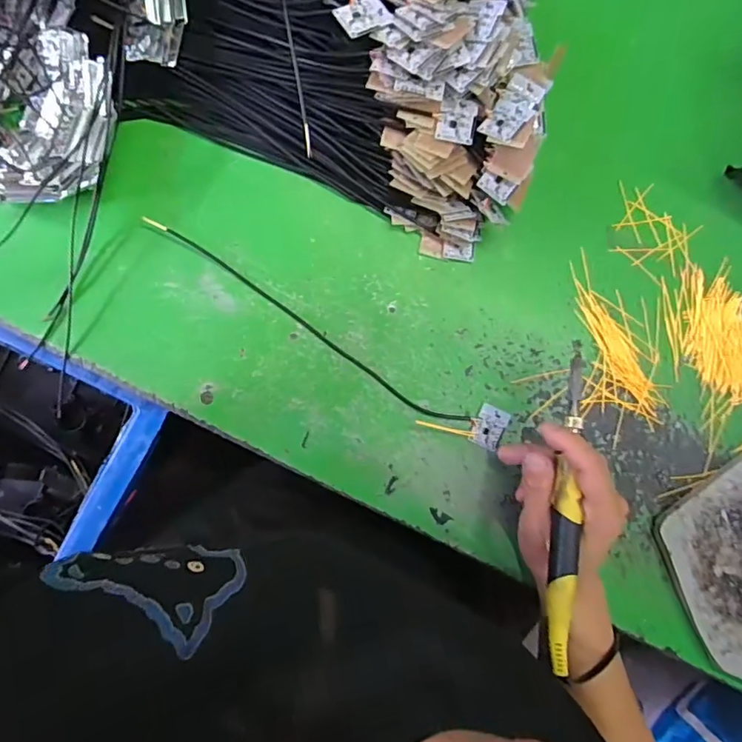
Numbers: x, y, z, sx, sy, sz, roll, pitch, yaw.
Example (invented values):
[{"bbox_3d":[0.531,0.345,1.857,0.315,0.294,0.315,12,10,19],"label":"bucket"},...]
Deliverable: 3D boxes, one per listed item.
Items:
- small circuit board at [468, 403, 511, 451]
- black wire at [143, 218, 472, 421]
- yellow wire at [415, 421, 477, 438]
[{"bbox_3d":[0.092,0.043,0.410,0.024,0.004,0.033,28,87,-6],"label":"small circuit board"},{"bbox_3d":[-0.046,-0.031,0.397,0.279,0.004,0.018,32,86,-6],"label":"black wire"},{"bbox_3d":[0.057,0.044,0.403,0.051,0.006,0.004,15,88,-19],"label":"yellow wire"}]

